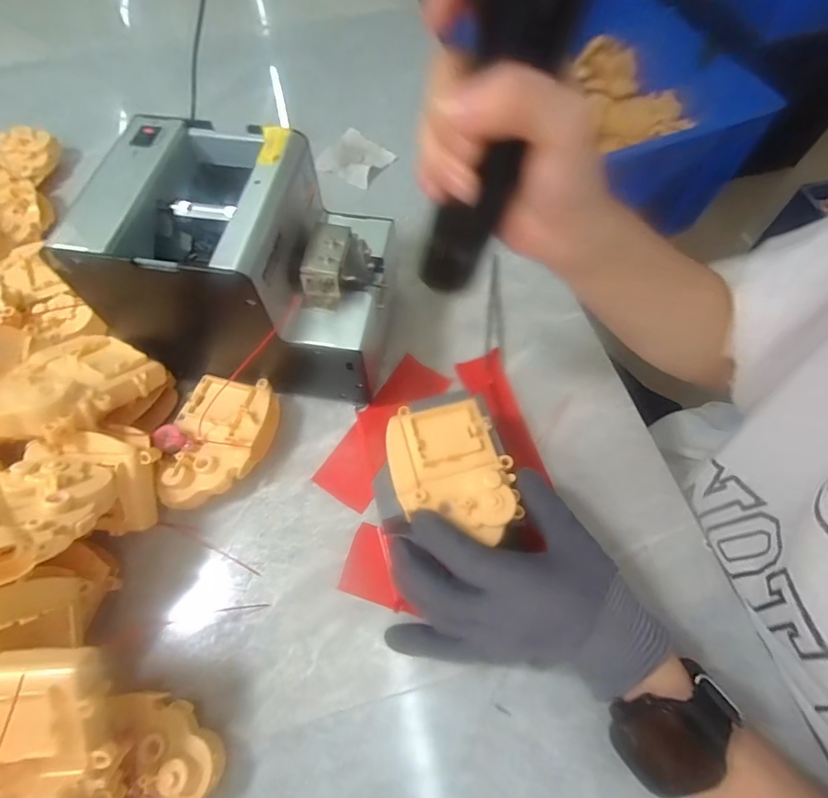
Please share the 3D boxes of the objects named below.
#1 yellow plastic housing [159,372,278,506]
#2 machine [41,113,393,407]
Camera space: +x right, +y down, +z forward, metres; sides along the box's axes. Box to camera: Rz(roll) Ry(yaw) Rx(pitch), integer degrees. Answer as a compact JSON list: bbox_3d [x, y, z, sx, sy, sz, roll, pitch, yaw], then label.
[{"bbox_3d":[-0.140,0.032,0.341,0.065,0.039,0.096,5,61,4],"label":"yellow plastic housing"},{"bbox_3d":[-0.112,-0.093,0.341,0.171,0.148,0.125,7,63,3],"label":"machine"}]

